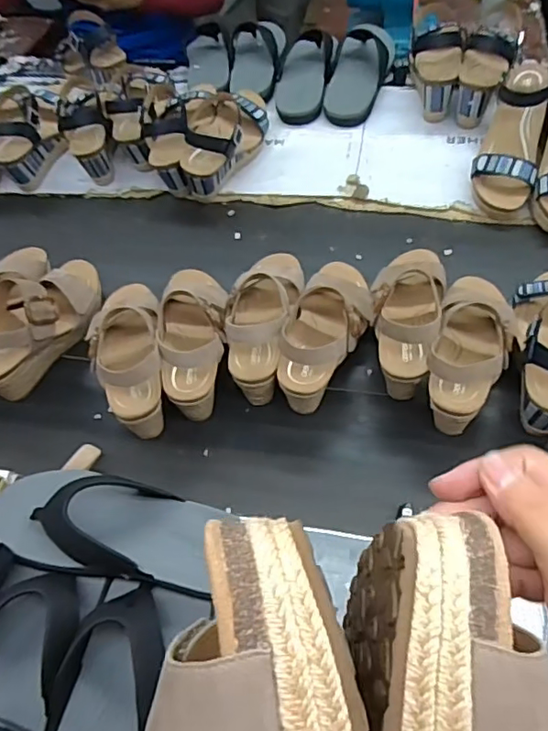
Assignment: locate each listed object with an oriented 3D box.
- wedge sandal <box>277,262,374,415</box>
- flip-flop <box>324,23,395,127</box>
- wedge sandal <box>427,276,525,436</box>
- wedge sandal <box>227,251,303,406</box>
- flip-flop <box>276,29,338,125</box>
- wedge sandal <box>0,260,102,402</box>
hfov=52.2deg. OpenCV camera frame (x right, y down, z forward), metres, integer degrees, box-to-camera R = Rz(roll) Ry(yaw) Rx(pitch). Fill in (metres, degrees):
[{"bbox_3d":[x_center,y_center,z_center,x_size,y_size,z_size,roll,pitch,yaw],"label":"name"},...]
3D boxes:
[{"bbox_3d":[0.067,-0.048,0.701,0.090,0.123,0.232,11,43,13],"label":"wedge sandal"},{"bbox_3d":[0.156,-0.537,1.023,0.096,0.062,0.243,12,57,12],"label":"flip-flop"},{"bbox_3d":[0.236,-0.029,0.660,0.089,0.106,0.221,15,58,14],"label":"wedge sandal"},{"bbox_3d":[-0.012,-0.063,0.713,0.086,0.122,0.237,3,42,8],"label":"wedge sandal"},{"bbox_3d":[0.055,-0.532,1.010,0.098,0.078,0.207,7,56,9],"label":"flip-flop"},{"bbox_3d":[-0.299,-0.060,0.724,0.081,0.112,0.224,19,59,16],"label":"wedge sandal"}]

